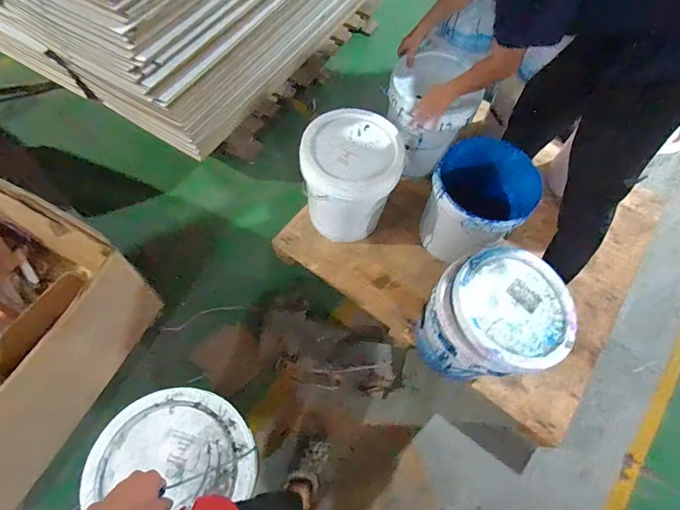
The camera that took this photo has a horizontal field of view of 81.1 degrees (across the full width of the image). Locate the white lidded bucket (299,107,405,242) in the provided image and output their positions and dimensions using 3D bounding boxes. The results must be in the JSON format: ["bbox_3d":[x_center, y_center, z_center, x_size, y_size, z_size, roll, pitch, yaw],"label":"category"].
[{"bbox_3d":[0.031,-0.257,1.350,0.303,0.350,0.311,1,65,-3],"label":"white lidded bucket"}]

